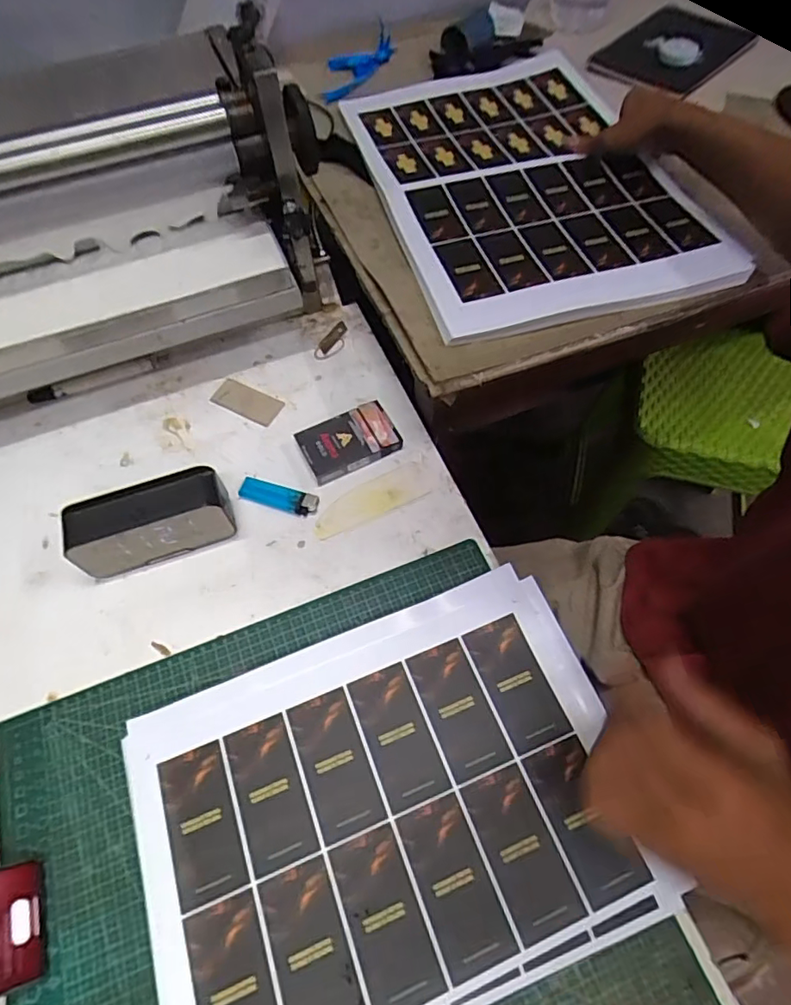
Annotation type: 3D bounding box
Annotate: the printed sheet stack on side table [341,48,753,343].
[{"bbox_3d":[0.151,-0.395,0.663,0.333,0.022,0.490,-14,61,-5],"label":"printed sheet stack on side table"}]

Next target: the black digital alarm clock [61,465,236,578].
[{"bbox_3d":[-0.221,0.018,0.514,0.137,0.070,0.044,-18,62,-8],"label":"black digital alarm clock"}]

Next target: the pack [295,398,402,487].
[{"bbox_3d":[-0.050,-0.065,0.578,0.097,0.021,0.065,-26,63,-12],"label":"pack"}]

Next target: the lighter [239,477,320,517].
[{"bbox_3d":[-0.117,-0.006,0.558,0.081,0.013,0.024,16,63,11],"label":"lighter"}]

